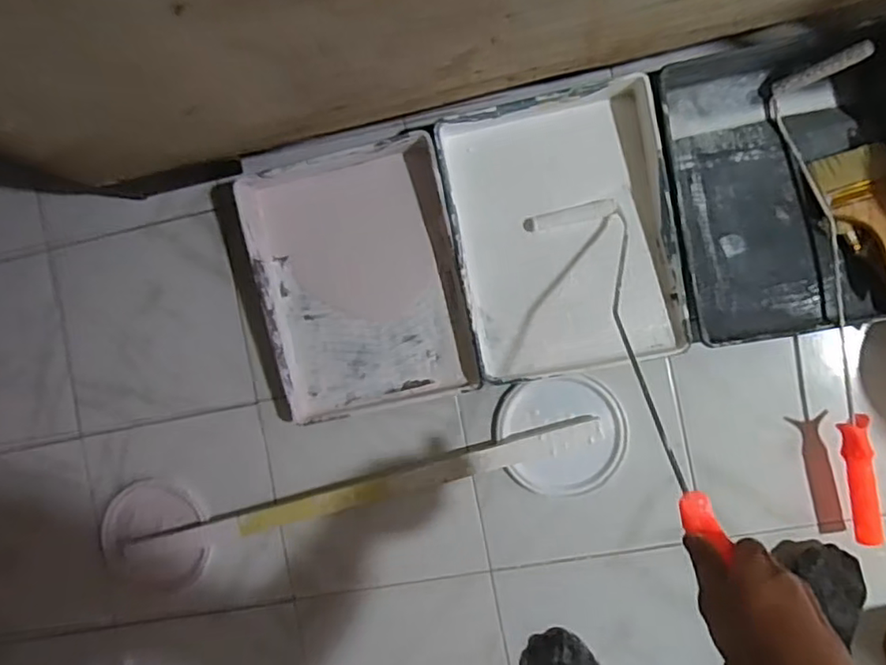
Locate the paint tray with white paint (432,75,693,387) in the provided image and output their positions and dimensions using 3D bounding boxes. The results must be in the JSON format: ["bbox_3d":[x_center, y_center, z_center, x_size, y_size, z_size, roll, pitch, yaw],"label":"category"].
[{"bbox_3d":[0.158,-0.127,0.815,0.276,0.060,0.358,-11,90,9],"label":"paint tray with white paint"}]

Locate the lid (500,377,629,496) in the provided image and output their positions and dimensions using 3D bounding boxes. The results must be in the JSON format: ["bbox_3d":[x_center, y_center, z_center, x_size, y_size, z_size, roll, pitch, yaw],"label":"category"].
[{"bbox_3d":[0.166,0.145,0.847,0.169,0.029,0.163,0,91,9],"label":"lid"}]

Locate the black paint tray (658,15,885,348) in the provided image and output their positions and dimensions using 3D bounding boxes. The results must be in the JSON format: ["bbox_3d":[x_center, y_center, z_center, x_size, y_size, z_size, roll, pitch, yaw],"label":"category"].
[{"bbox_3d":[0.440,-0.188,0.792,0.282,0.087,0.383,-9,90,9],"label":"black paint tray"}]

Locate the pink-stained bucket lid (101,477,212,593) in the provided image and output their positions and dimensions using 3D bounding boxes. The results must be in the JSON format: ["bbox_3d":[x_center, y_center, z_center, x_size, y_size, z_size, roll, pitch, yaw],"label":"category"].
[{"bbox_3d":[-0.442,0.317,0.941,0.169,0.033,0.174,-10,91,0],"label":"pink-stained bucket lid"}]

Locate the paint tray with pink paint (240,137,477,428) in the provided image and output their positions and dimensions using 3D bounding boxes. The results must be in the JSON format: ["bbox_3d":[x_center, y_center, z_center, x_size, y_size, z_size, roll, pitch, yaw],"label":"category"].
[{"bbox_3d":[-0.114,-0.070,0.857,0.276,0.066,0.351,-12,89,9],"label":"paint tray with pink paint"}]

